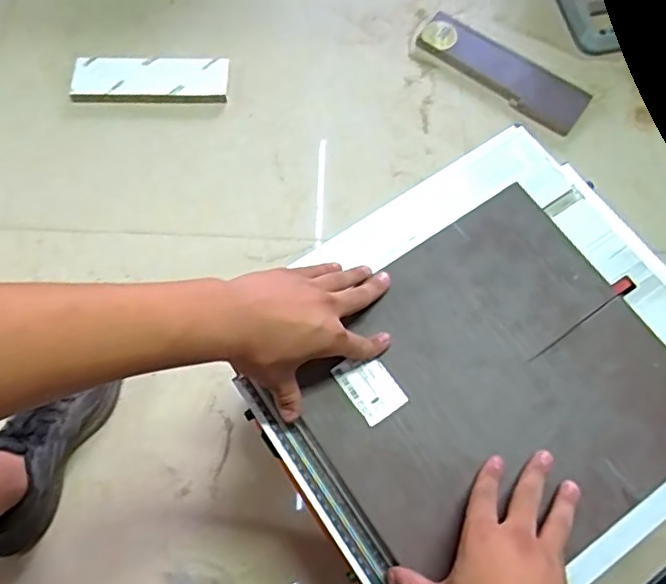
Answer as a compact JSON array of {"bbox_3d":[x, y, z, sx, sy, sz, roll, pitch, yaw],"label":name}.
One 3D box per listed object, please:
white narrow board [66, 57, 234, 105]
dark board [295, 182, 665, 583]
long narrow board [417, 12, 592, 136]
[{"bbox_3d":[-0.309,-0.358,1.024,0.256,0.025,0.084,-1,70,-1],"label":"white narrow board"},{"bbox_3d":[0.137,0.081,0.519,0.293,0.009,0.275,-32,73,-11],"label":"dark board"},{"bbox_3d":[0.291,-0.380,1.044,0.303,0.015,0.103,36,74,12],"label":"long narrow board"}]

